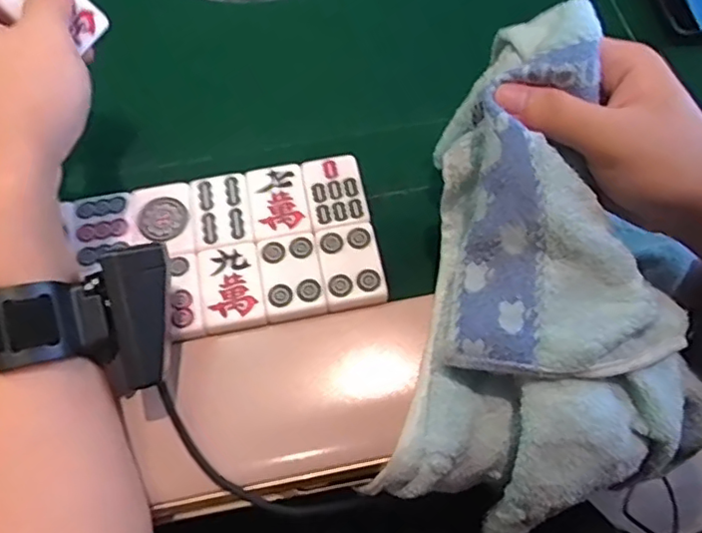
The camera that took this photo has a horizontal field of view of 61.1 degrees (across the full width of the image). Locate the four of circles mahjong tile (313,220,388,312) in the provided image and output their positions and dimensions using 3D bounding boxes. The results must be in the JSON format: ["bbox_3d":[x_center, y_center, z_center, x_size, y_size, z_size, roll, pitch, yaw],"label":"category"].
[{"bbox_3d":[0.000,0.003,0.365,0.036,0.027,0.050,-9,65,-5],"label":"four of circles mahjong tile"}]

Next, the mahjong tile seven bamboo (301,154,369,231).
[{"bbox_3d":[-0.010,-0.042,0.385,0.035,0.028,0.051,-10,65,-5],"label":"mahjong tile seven bamboo"}]

